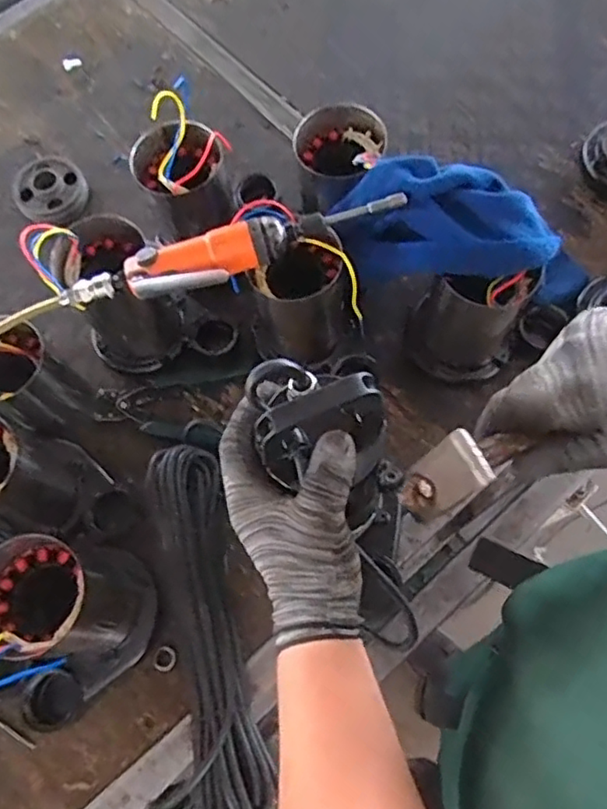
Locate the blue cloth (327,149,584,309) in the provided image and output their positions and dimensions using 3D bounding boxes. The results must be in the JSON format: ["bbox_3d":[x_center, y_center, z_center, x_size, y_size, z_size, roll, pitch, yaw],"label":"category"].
[{"bbox_3d":[0.137,-0.167,0.579,0.214,0.068,0.102,16,70,8],"label":"blue cloth"}]

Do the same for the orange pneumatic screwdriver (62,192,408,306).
[{"bbox_3d":[-0.060,-0.133,0.549,0.304,0.030,0.046,-14,69,-3],"label":"orange pneumatic screwdriver"}]

